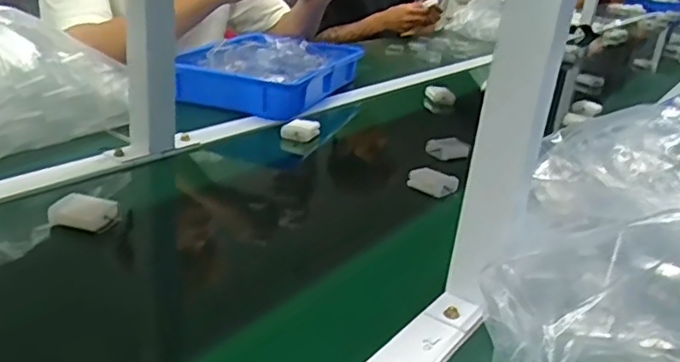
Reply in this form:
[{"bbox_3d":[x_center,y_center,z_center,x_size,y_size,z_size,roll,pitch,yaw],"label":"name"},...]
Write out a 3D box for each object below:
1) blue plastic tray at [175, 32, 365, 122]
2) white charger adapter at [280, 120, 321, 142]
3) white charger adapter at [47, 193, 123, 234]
[{"bbox_3d":[-0.130,-0.191,1.059,0.238,0.063,0.314,13,24,14],"label":"blue plastic tray"},{"bbox_3d":[-0.056,-0.074,0.870,0.050,0.028,0.029,12,23,12],"label":"white charger adapter"},{"bbox_3d":[-0.241,0.029,0.574,0.060,0.025,0.030,5,23,-4],"label":"white charger adapter"}]

